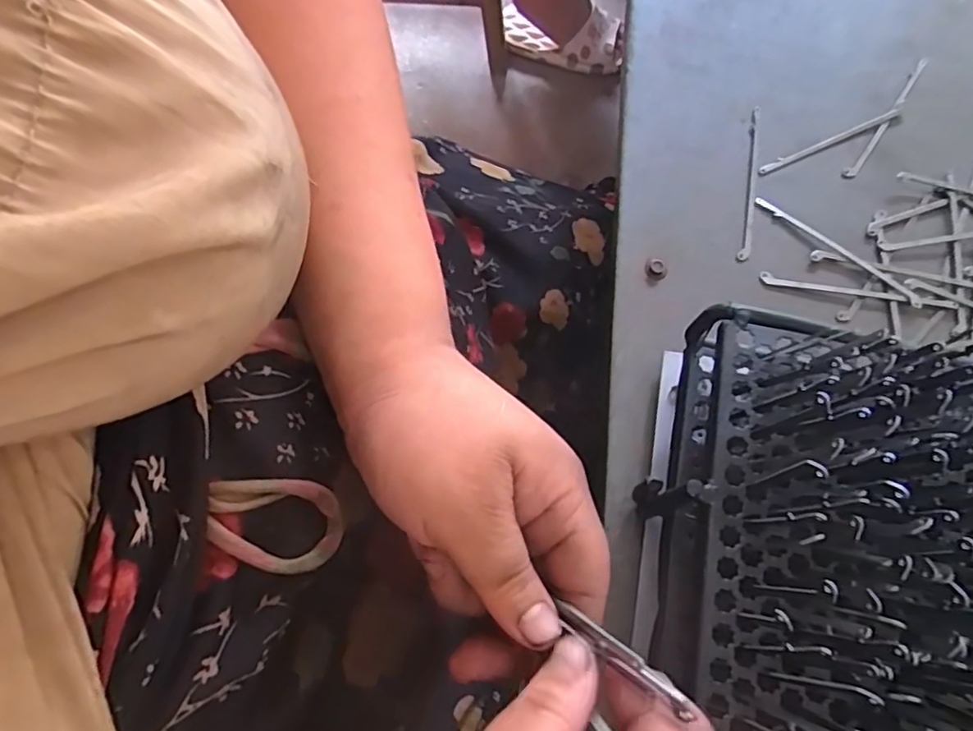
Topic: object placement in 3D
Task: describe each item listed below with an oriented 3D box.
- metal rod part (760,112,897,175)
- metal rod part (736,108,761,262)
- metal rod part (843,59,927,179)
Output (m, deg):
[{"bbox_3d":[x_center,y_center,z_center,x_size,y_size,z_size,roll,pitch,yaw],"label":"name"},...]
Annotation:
[{"bbox_3d":[0.223,-0.145,0.389,0.104,0.004,0.006,-23,76,-8],"label":"metal rod part"},{"bbox_3d":[0.168,-0.116,0.381,0.007,0.004,0.111,12,74,2],"label":"metal rod part"},{"bbox_3d":[0.265,-0.164,0.394,0.007,0.004,0.115,36,76,8],"label":"metal rod part"}]

